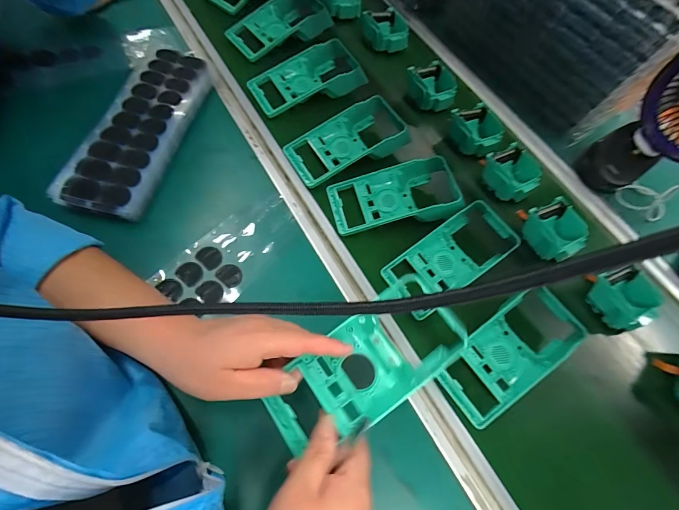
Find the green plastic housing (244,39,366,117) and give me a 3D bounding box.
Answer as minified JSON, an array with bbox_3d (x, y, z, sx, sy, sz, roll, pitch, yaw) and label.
[{"bbox_3d":[-0.049,-0.295,0.556,0.183,0.052,0.080,-20,68,-21],"label":"green plastic housing"}]

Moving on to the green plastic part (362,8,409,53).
[{"bbox_3d":[0.088,-0.435,0.648,0.072,0.038,0.074,-18,67,-20],"label":"green plastic part"}]

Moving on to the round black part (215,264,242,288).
[{"bbox_3d":[-0.132,0.025,0.406,0.029,0.005,0.028,12,61,-23],"label":"round black part"}]

